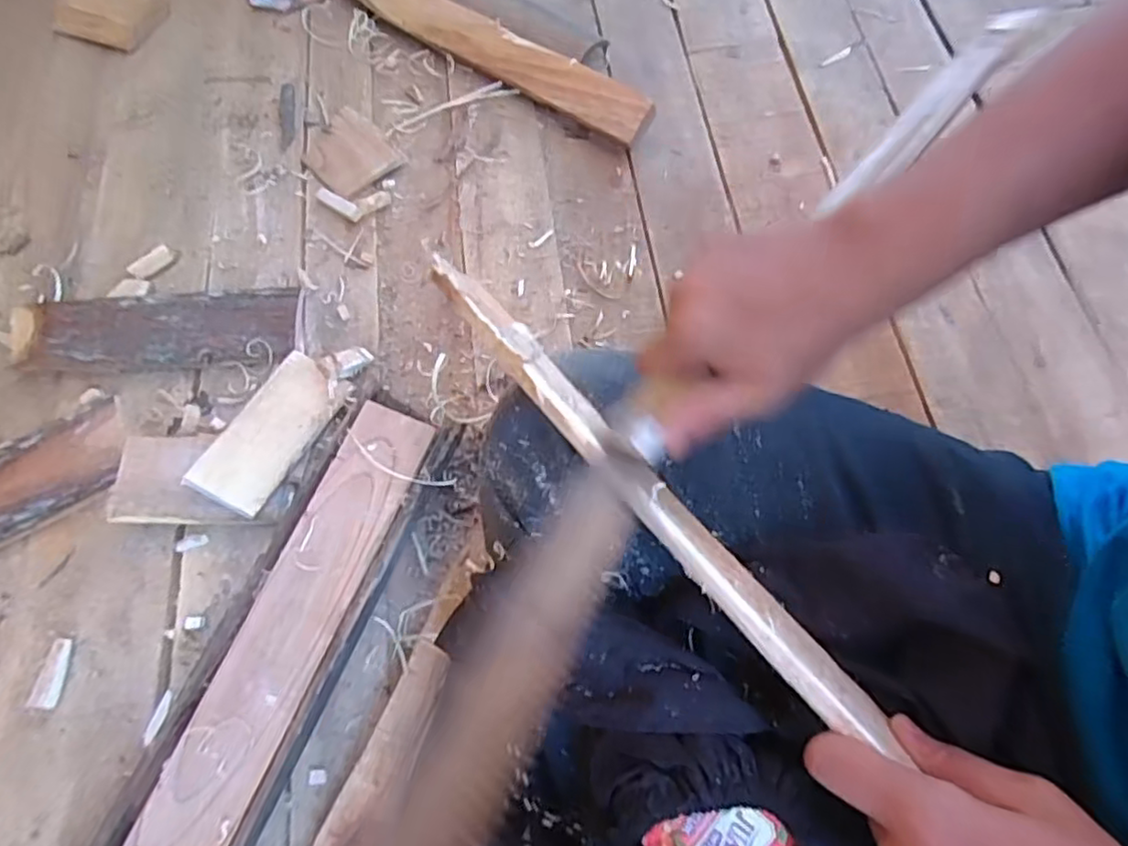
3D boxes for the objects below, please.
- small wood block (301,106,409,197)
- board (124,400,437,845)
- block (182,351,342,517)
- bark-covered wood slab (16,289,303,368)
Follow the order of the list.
[{"bbox_3d":[-0.228,-0.286,0.687,0.081,0.009,0.097,-40,71,-15],"label":"small wood block"},{"bbox_3d":[-0.193,0.157,0.431,0.060,0.017,0.375,20,68,10],"label":"board"},{"bbox_3d":[-0.239,0.006,0.534,0.059,0.015,0.135,35,60,-9],"label":"block"},{"bbox_3d":[-0.372,-0.082,0.592,0.251,0.028,0.073,-5,66,-1],"label":"bark-covered wood slab"}]

